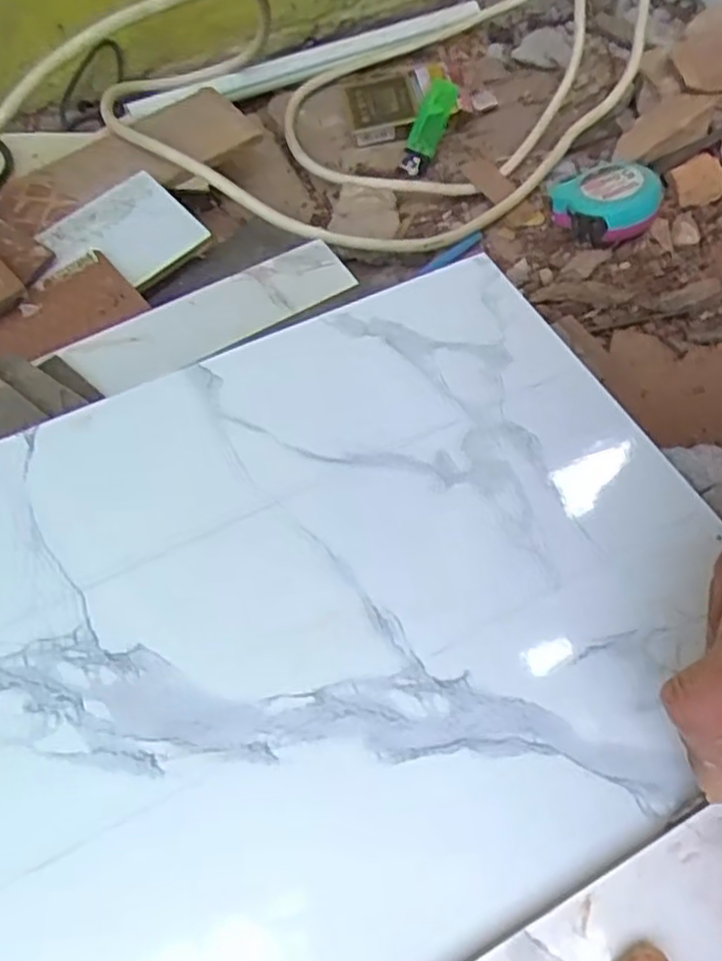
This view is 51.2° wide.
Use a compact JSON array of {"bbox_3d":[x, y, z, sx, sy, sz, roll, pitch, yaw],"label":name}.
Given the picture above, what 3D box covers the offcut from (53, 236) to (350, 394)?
[{"bbox_3d":[-0.089,-0.102,0.466,0.177,0.007,0.043,-30,82,-19],"label":"offcut"}]

